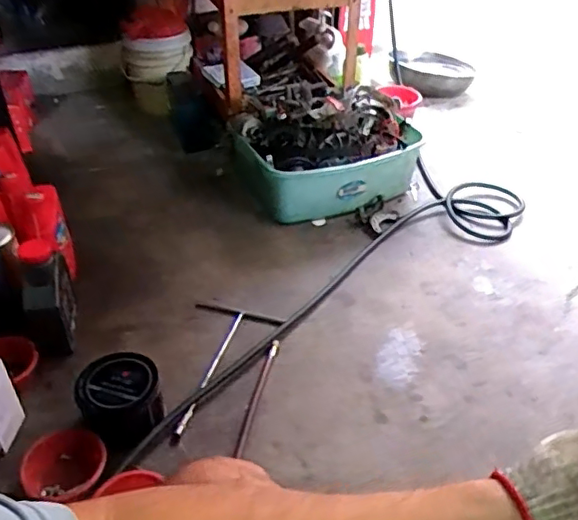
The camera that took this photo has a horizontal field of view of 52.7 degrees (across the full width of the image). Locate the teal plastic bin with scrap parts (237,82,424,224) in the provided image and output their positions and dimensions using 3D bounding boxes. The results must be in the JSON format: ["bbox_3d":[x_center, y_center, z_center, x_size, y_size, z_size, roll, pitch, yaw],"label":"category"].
[{"bbox_3d":[0.090,-0.280,1.433,0.422,0.243,0.302,-19,42,-23],"label":"teal plastic bin with scrap parts"}]

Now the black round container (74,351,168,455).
[{"bbox_3d":[-0.264,0.218,0.935,0.117,0.094,0.117,0,38,0],"label":"black round container"}]

